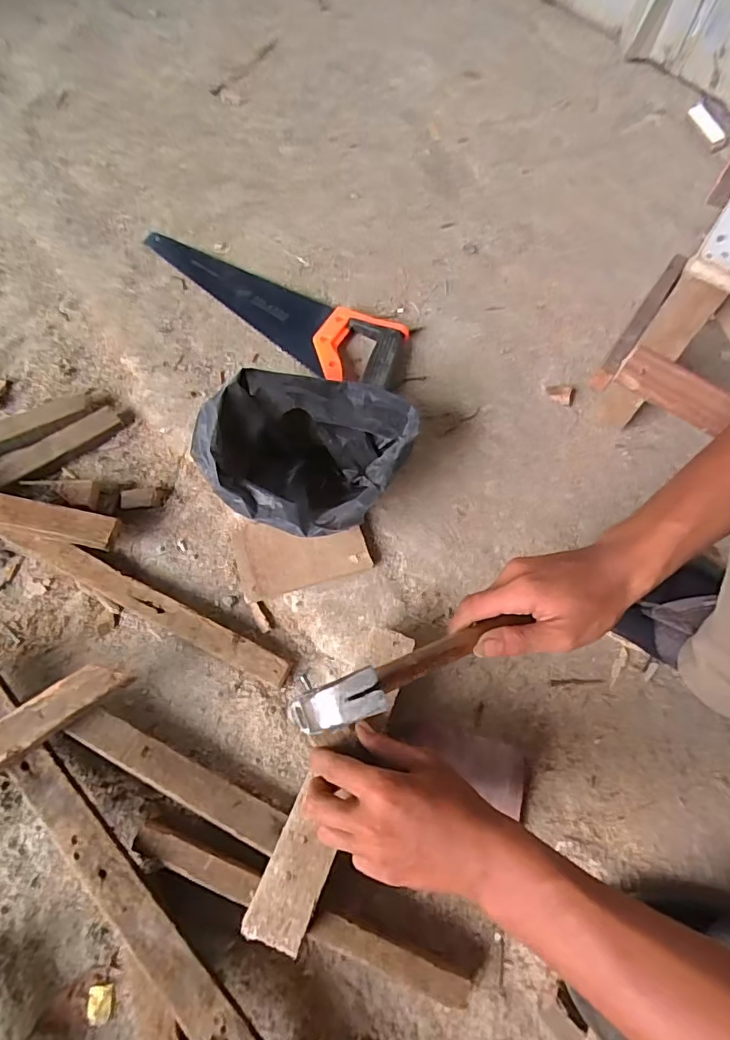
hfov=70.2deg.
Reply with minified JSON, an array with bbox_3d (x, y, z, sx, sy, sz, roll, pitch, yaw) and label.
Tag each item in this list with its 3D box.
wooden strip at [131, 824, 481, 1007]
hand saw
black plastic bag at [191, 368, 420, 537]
[{"bbox_3d":[-0.055,0.308,0.413,0.276,0.030,0.025,20,66,8],"label":"wooden strip"},{"bbox_3d":[-0.131,-0.280,0.670,0.396,0.021,0.112,29,67,11],"label":"hand saw"},{"bbox_3d":[-0.058,-0.066,0.514,0.181,0.125,0.163,17,66,6],"label":"black plastic bag"}]

